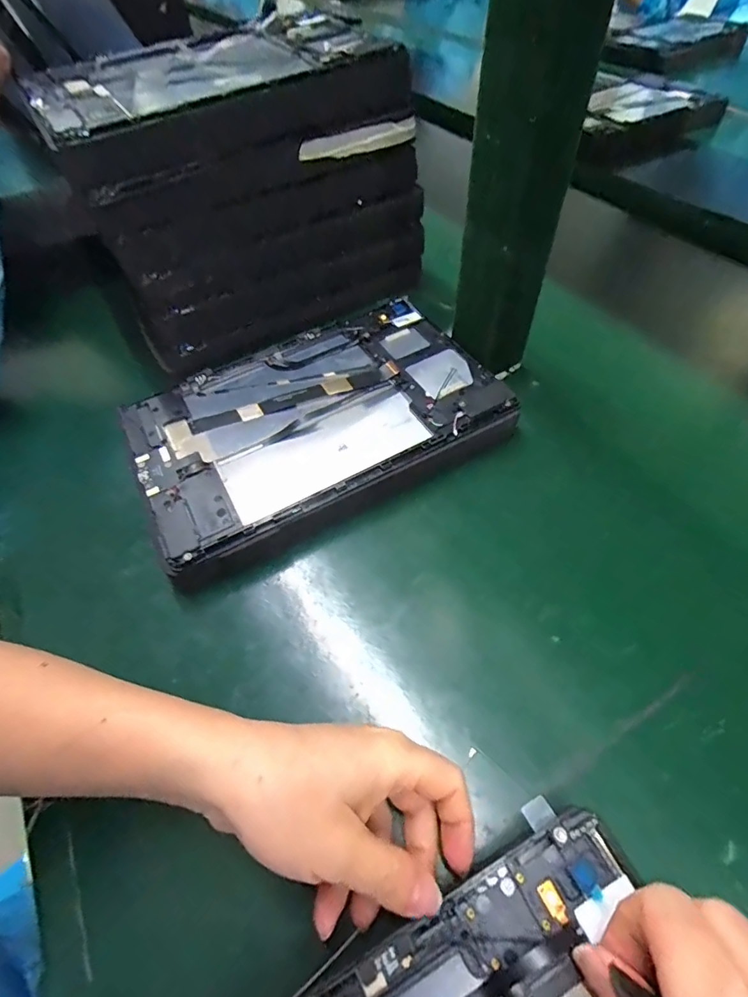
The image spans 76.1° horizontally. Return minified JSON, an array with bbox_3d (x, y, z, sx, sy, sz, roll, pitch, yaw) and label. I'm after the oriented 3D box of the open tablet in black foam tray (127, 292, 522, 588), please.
[{"bbox_3d":[-0.041,-0.053,0.335,0.238,0.028,0.155,-26,56,-14],"label":"open tablet in black foam tray"}]

